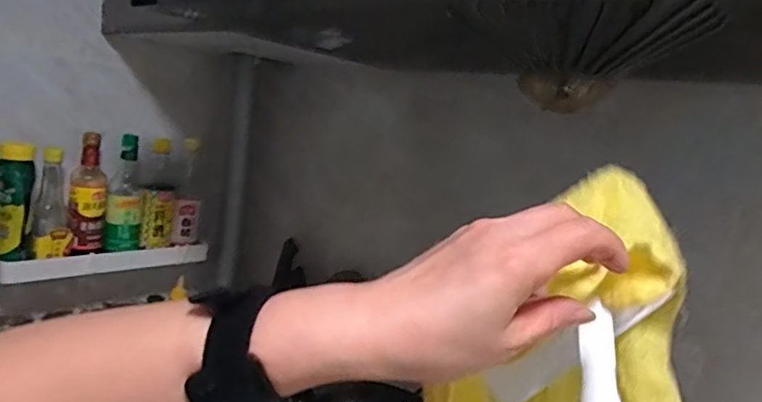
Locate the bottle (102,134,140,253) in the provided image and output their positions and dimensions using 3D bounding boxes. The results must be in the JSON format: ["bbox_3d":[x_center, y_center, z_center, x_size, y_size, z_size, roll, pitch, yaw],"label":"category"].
[{"bbox_3d":[-0.489,-0.013,1.069,0.064,0.208,0.060,3,8,-24],"label":"bottle"}]

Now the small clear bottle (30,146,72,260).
[{"bbox_3d":[-0.573,0.006,0.983,0.060,0.179,0.065,2,9,-29],"label":"small clear bottle"}]

